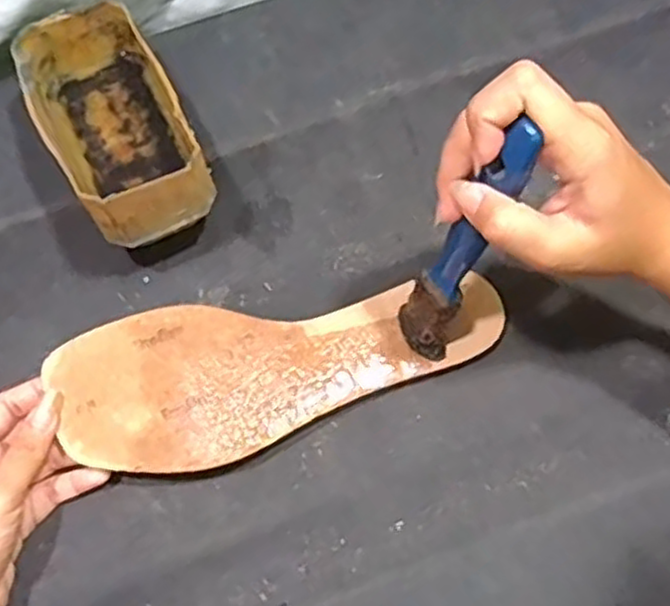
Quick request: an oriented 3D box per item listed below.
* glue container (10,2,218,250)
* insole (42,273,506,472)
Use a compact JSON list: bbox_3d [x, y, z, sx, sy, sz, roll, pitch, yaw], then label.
[{"bbox_3d":[-0.124,-0.100,0.436,0.071,0.062,0.128,-26,71,-7],"label":"glue container"},{"bbox_3d":[-0.024,0.032,0.404,0.235,0.008,0.082,-12,72,-8],"label":"insole"}]

